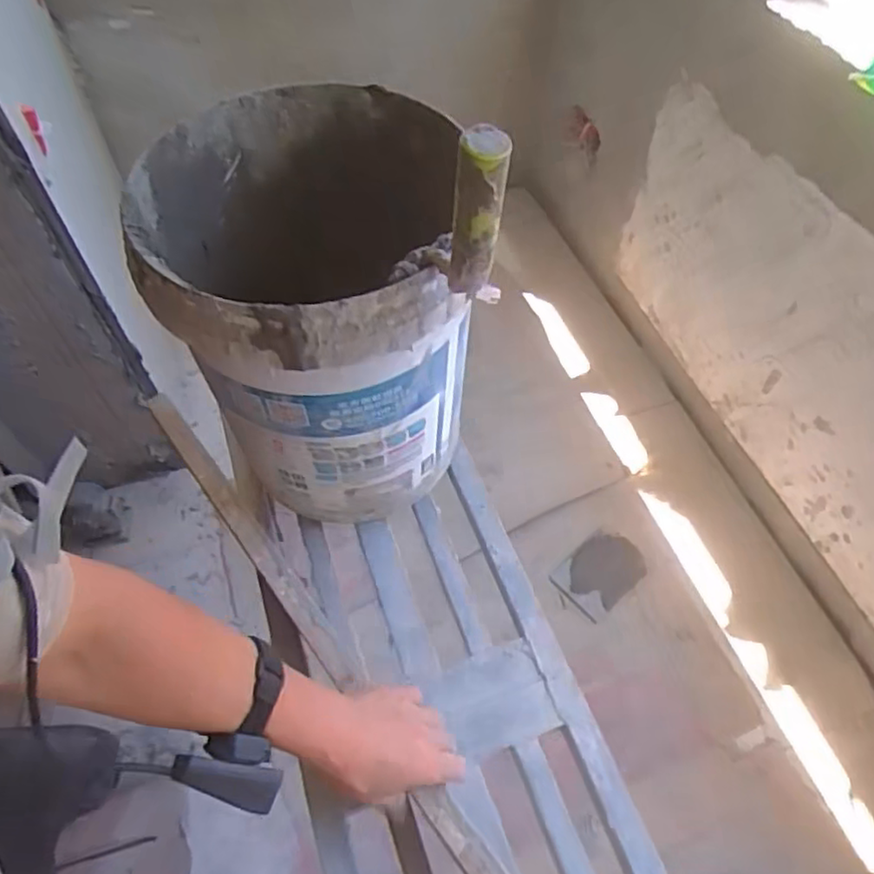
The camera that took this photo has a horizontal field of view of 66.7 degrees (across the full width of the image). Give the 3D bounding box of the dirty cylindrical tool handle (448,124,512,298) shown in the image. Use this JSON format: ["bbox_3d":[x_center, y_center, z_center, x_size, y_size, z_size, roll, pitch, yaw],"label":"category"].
[{"bbox_3d":[0.026,-0.138,0.432,0.029,0.123,0.023,-11,56,-7],"label":"dirty cylindrical tool handle"}]

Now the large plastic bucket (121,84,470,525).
[{"bbox_3d":[-0.117,-0.114,0.690,0.272,0.345,0.298,0,55,0],"label":"large plastic bucket"}]

